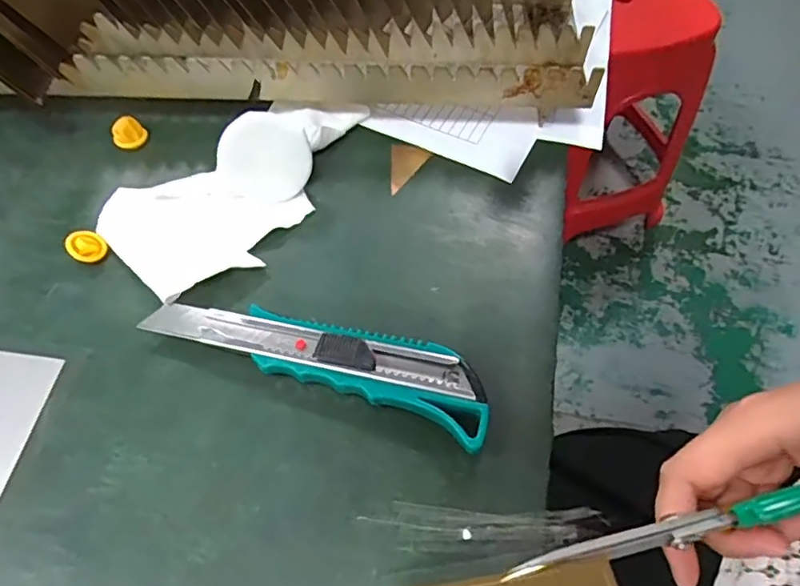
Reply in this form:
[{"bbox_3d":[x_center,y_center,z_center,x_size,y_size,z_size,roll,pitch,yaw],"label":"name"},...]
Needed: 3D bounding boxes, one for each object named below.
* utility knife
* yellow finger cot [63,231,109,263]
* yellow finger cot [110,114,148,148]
[{"bbox_3d":[-0.040,0.030,0.296,0.176,0.020,0.041,19,60,10],"label":"utility knife"},{"bbox_3d":[-0.179,-0.027,0.330,0.019,0.008,0.021,-39,66,-22],"label":"yellow finger cot"},{"bbox_3d":[-0.177,-0.105,0.380,0.020,0.015,0.016,-24,62,-15],"label":"yellow finger cot"}]

